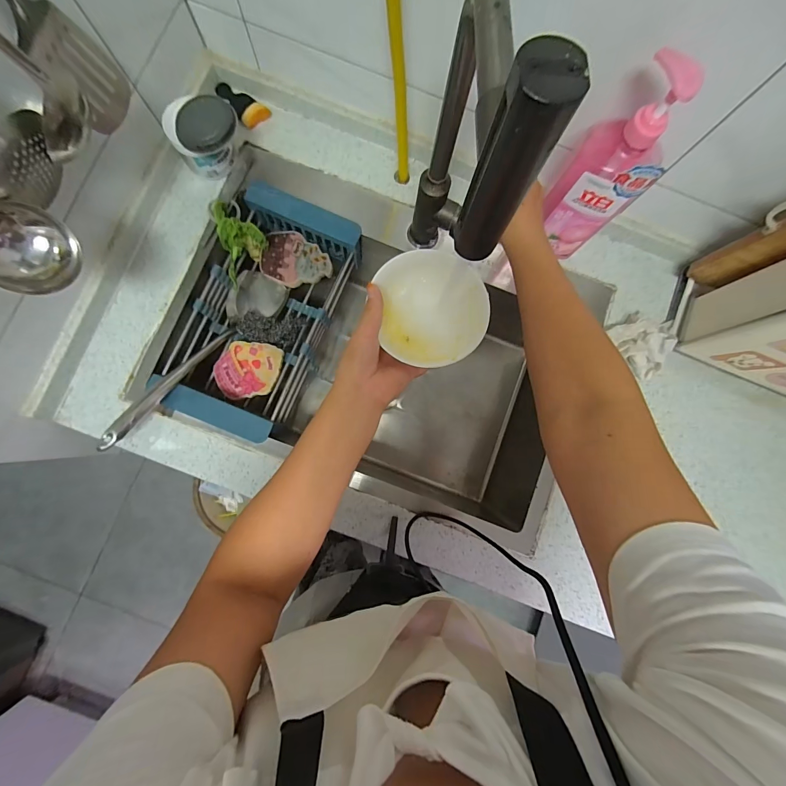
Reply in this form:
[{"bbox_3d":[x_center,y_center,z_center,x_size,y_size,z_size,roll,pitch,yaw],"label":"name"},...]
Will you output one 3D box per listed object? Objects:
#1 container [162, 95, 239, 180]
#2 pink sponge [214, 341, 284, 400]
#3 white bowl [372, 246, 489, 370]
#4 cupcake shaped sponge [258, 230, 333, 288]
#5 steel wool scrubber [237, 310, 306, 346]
[{"bbox_3d":[-0.271,-0.372,0.527,0.090,0.098,0.084,0,86,-5],"label":"container"},{"bbox_3d":[-0.241,-0.037,0.595,0.104,0.015,0.092,4,86,-4],"label":"pink sponge"},{"bbox_3d":[0.041,-0.093,0.397,0.110,0.053,0.128,-7,87,-5],"label":"white bowl"},{"bbox_3d":[-0.168,-0.226,0.621,0.117,0.022,0.083,26,85,-3],"label":"cupcake shaped sponge"},{"bbox_3d":[-0.207,-0.113,0.606,0.109,0.046,0.056,7,86,-4],"label":"steel wool scrubber"}]

